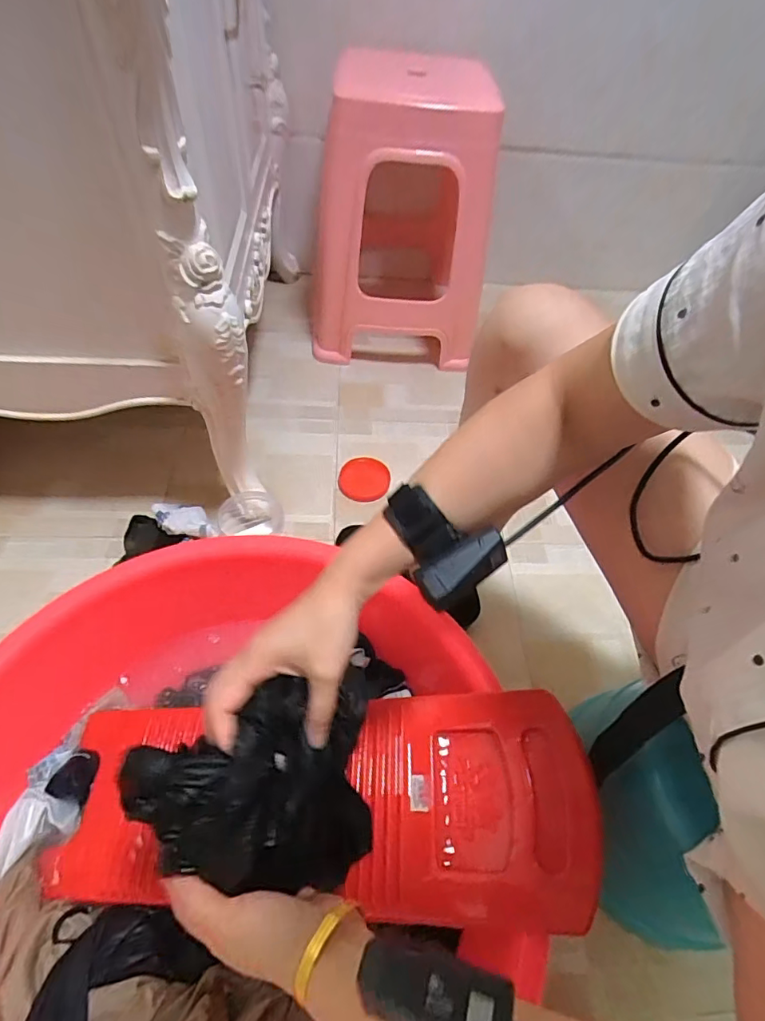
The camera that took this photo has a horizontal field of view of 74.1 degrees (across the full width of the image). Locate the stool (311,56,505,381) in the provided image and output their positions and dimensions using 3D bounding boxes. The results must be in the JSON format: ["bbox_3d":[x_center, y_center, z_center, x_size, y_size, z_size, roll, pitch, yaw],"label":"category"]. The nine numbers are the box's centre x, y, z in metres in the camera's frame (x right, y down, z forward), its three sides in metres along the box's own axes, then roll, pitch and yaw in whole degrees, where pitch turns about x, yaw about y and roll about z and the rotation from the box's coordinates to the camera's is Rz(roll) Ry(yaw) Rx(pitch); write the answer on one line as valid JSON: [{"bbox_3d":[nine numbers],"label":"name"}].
[{"bbox_3d":[0.034,-0.574,1.051,0.349,0.484,0.256,-1,54,-5],"label":"stool"}]

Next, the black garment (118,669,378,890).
[{"bbox_3d":[-0.091,0.185,0.359,0.161,0.077,0.128,0,53,-6],"label":"black garment"}]

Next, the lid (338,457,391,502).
[{"bbox_3d":[-0.035,-0.061,0.949,0.095,0.014,0.100,-4,58,7],"label":"lid"}]

